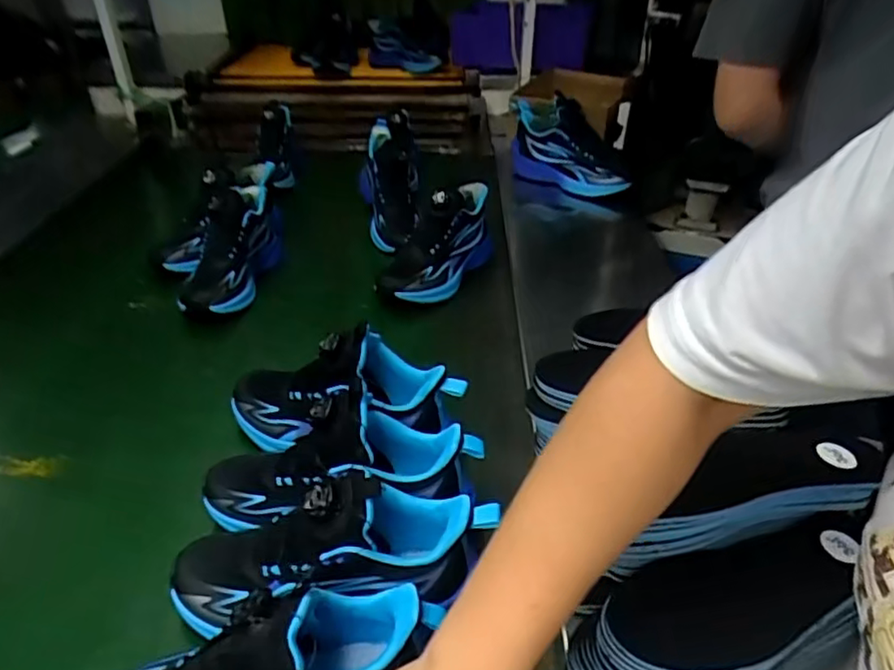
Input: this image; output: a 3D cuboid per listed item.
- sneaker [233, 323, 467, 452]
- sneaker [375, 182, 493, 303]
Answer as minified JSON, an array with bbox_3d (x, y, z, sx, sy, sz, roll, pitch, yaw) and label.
[{"bbox_3d":[-0.105,0.050,0.616,0.249,0.124,0.078,-9,35,16],"label":"sneaker"},{"bbox_3d":[-0.014,-0.141,0.893,0.101,0.111,0.236,14,36,21],"label":"sneaker"}]

